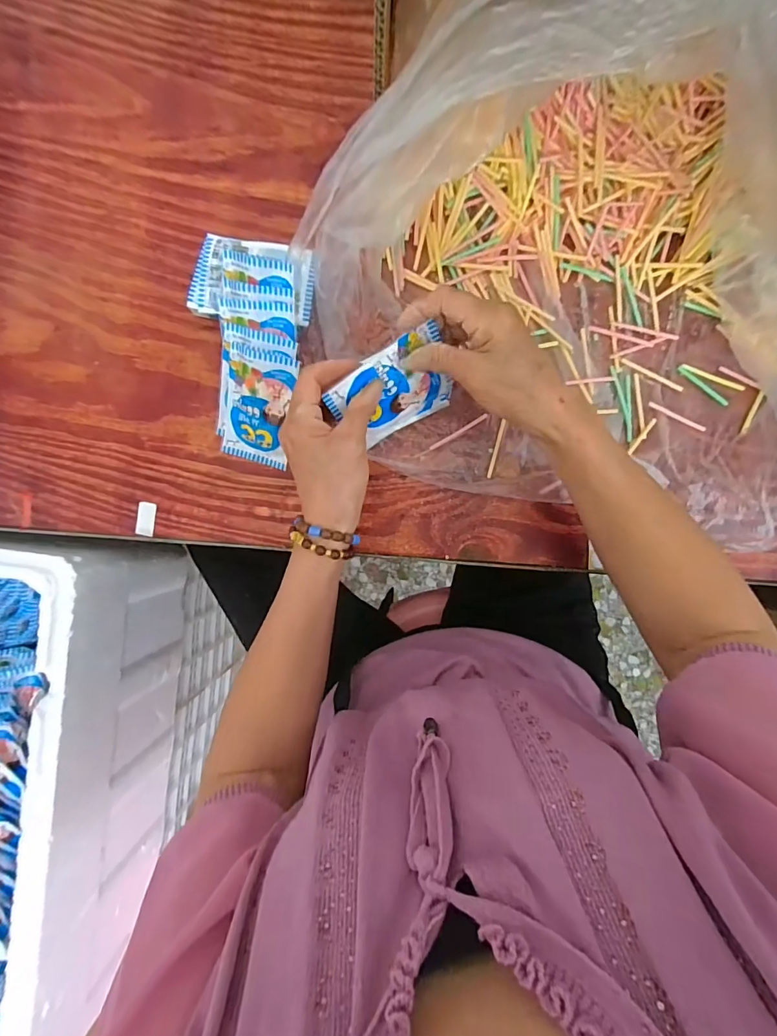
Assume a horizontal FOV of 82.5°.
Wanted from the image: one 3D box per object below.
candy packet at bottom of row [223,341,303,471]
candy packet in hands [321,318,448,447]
[{"bbox_3d":[-0.121,-0.101,0.408,0.062,0.018,0.103,18,119,6],"label":"candy packet at bottom of row"},{"bbox_3d":[0.005,-0.104,0.379,0.103,0.091,0.020,-33,55,-2],"label":"candy packet in hands"}]

